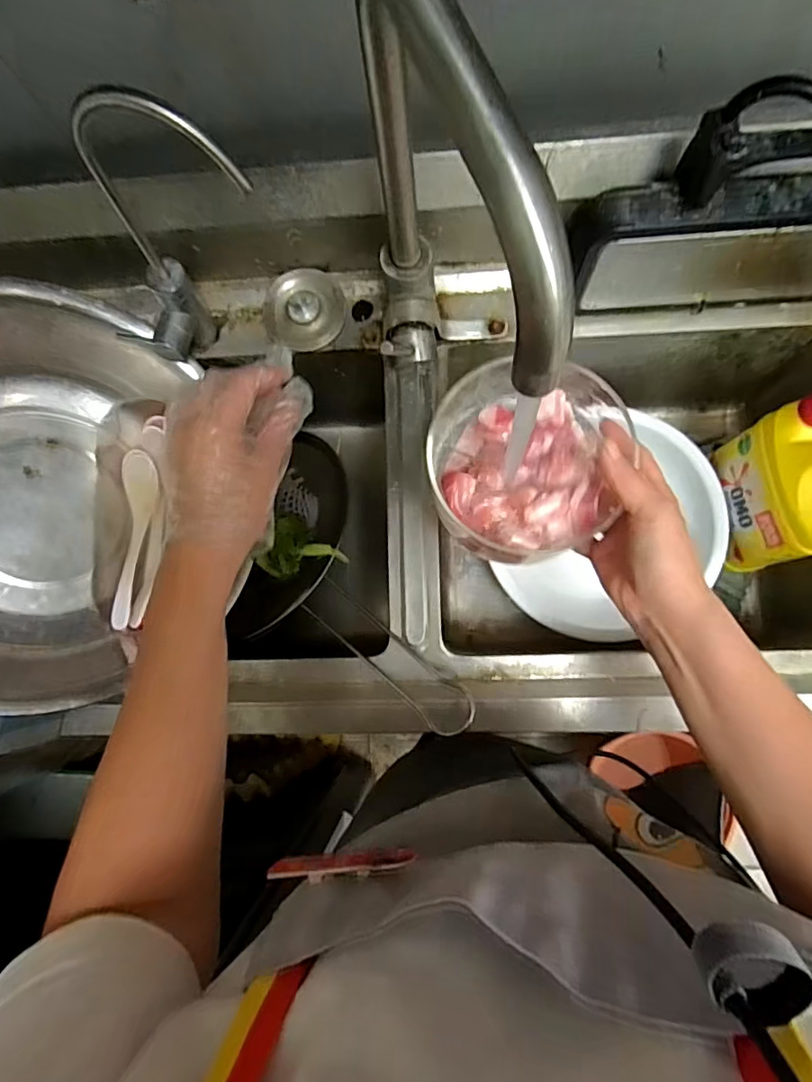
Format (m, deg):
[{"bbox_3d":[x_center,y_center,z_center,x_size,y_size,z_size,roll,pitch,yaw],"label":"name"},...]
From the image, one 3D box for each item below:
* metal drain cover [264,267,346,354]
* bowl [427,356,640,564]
[{"bbox_3d":[-0.105,-0.233,0.540,0.078,0.025,0.081,5,84,6],"label":"metal drain cover"},{"bbox_3d":[0.090,-0.065,0.390,0.138,0.070,0.167,6,66,14],"label":"bowl"}]

